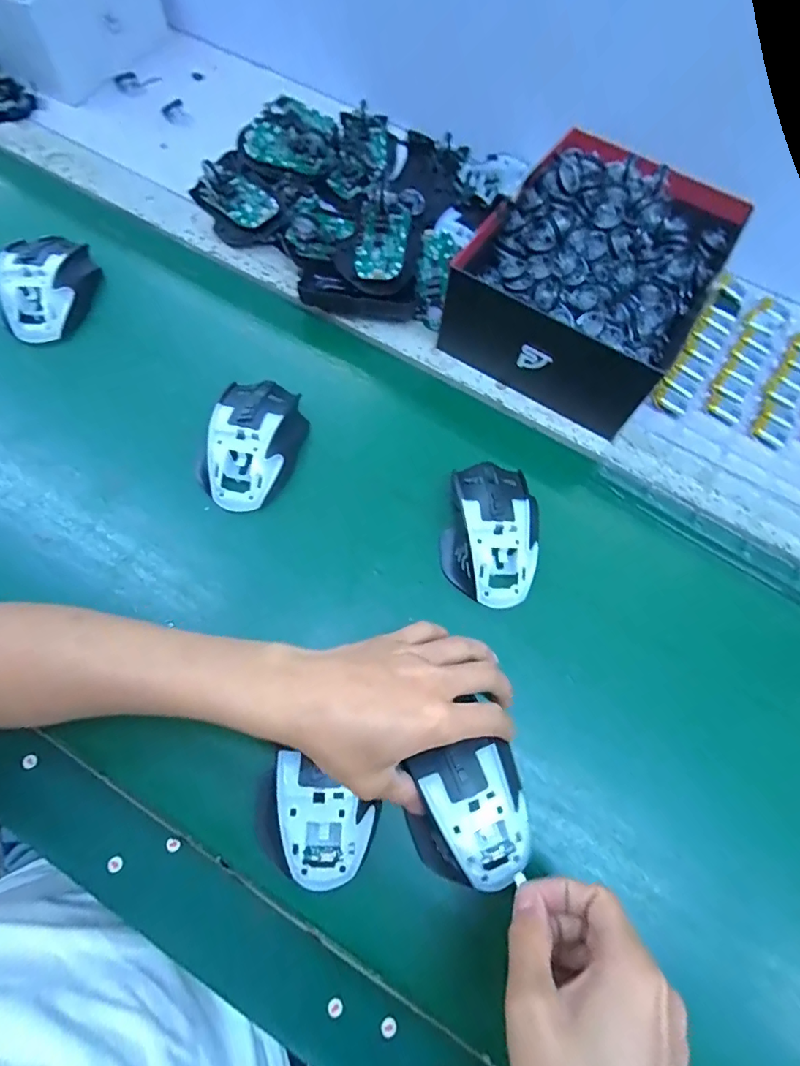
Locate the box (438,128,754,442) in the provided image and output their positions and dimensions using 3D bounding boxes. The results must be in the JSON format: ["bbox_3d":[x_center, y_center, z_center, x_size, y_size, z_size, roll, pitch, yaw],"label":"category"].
[{"bbox_3d":[0.176,-0.239,0.460,0.181,0.082,0.241,31,70,9],"label":"box"}]

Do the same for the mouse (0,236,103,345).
[{"bbox_3d":[-0.319,-0.226,0.449,0.073,0.034,0.108,-3,68,-4],"label":"mouse"}]

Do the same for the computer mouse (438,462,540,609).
[{"bbox_3d":[0.071,-0.003,0.387,0.075,0.036,0.116,5,68,-1],"label":"computer mouse"}]

